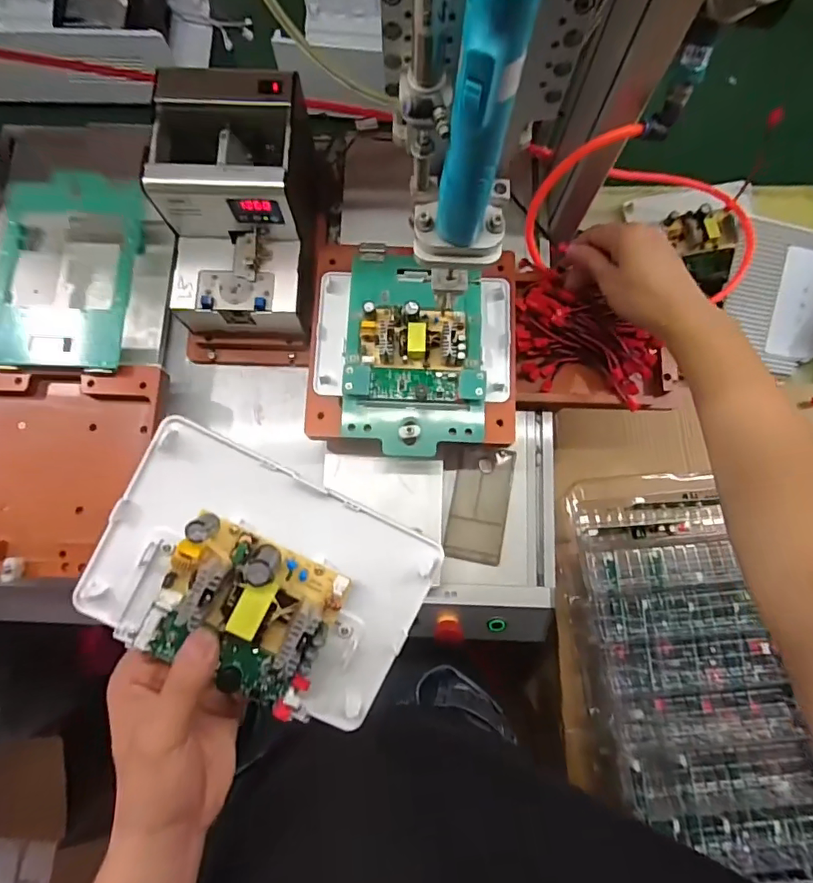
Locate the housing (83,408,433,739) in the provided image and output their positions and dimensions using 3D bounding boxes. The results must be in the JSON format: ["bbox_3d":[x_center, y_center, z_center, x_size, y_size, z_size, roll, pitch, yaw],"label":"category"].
[{"bbox_3d":[-0.087,0.082,0.299,0.184,0.051,0.128,26,82,2],"label":"housing"}]

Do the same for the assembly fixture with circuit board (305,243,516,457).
[{"bbox_3d":[0.007,-0.093,0.485,0.195,0.034,0.202,2,81,-1],"label":"assembly fixture with circuit board"}]

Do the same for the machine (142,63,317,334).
[{"bbox_3d":[-0.160,-0.219,0.489,0.131,0.121,0.201,-2,82,-2],"label":"machine"}]

